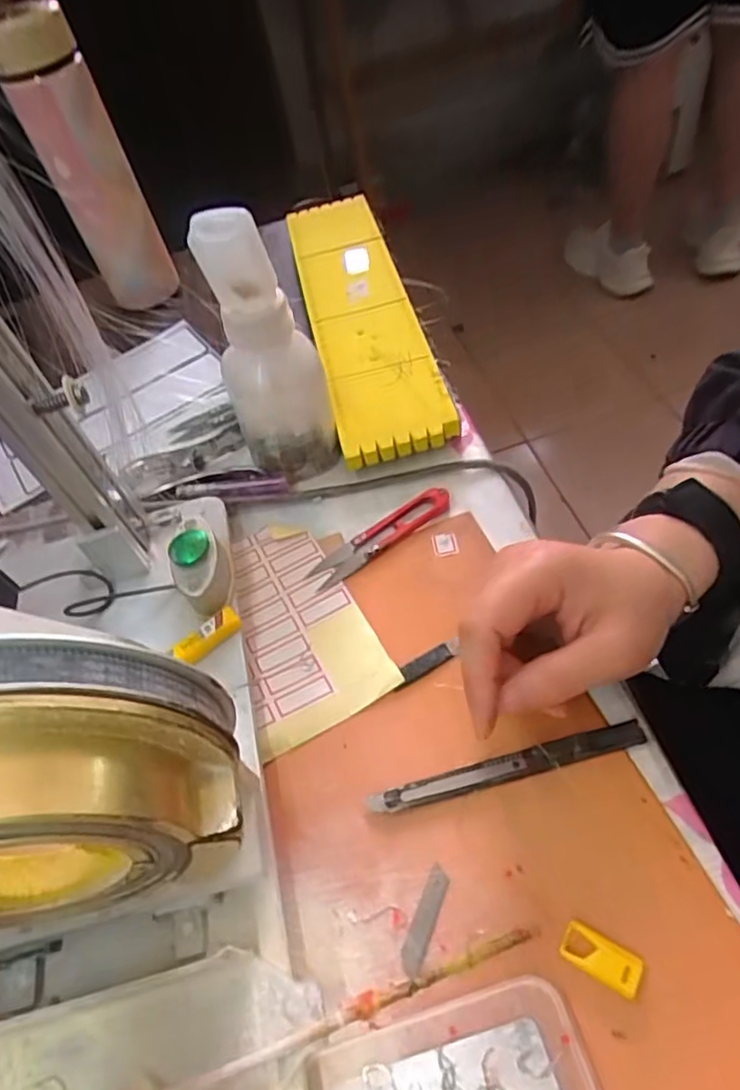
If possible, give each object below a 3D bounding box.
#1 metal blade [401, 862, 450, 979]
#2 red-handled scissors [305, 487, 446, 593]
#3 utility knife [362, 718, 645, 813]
[{"bbox_3d":[0.024,0.162,0.276,0.010,0.004,0.042,16,59,22],"label":"metal blade"},{"bbox_3d":[0.007,-0.006,0.399,0.101,0.010,0.021,-34,54,-14],"label":"red-handled scissors"},{"bbox_3d":[0.065,0.105,0.303,0.133,0.010,0.012,-16,52,0],"label":"utility knife"}]

